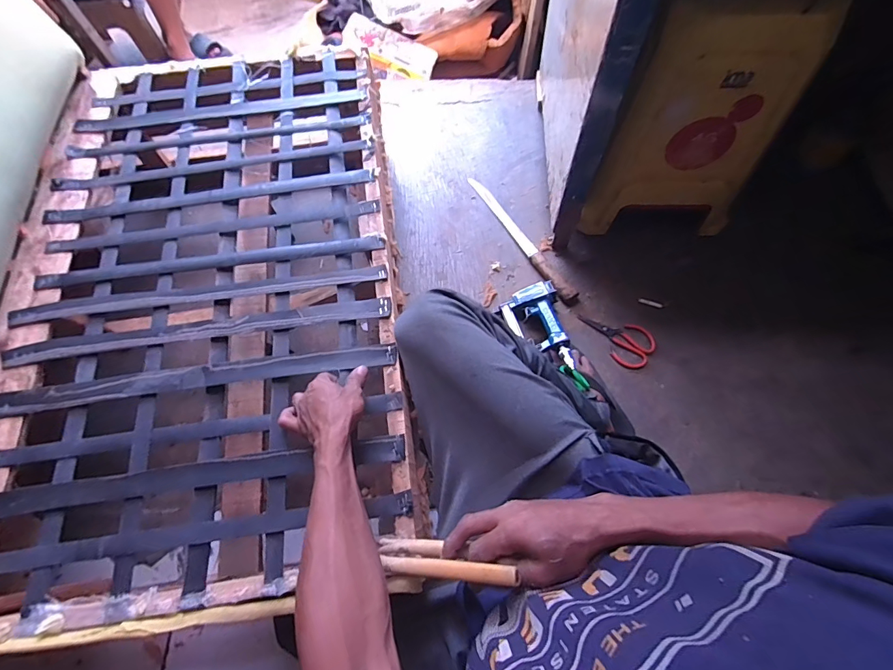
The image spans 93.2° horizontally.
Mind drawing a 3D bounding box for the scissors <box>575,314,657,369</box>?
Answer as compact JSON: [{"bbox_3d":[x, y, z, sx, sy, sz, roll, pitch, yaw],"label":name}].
[{"bbox_3d":[0.390,-0.003,0.956,0.102,0.008,0.170,-38,72,-13],"label":"scissors"}]

